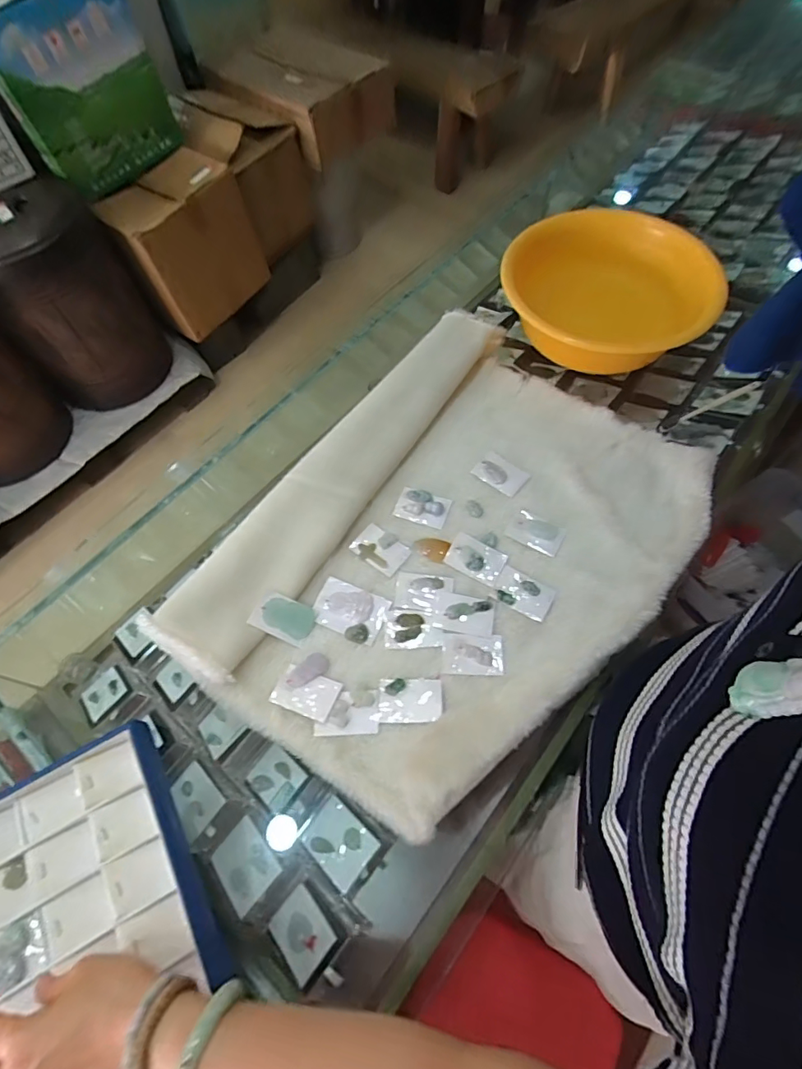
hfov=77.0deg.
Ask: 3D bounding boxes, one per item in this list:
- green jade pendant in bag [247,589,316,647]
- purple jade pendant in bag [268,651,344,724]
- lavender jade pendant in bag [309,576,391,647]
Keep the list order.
[{"bbox_3d":[-0.129,0.091,0.557,0.064,0.014,0.045,21,68,7],"label":"green jade pendant in bag"},{"bbox_3d":[-0.095,0.157,0.529,0.063,0.007,0.062,21,65,12],"label":"purple jade pendant in bag"},{"bbox_3d":[-0.057,0.085,0.568,0.079,0.007,0.055,20,65,12],"label":"lavender jade pendant in bag"}]

